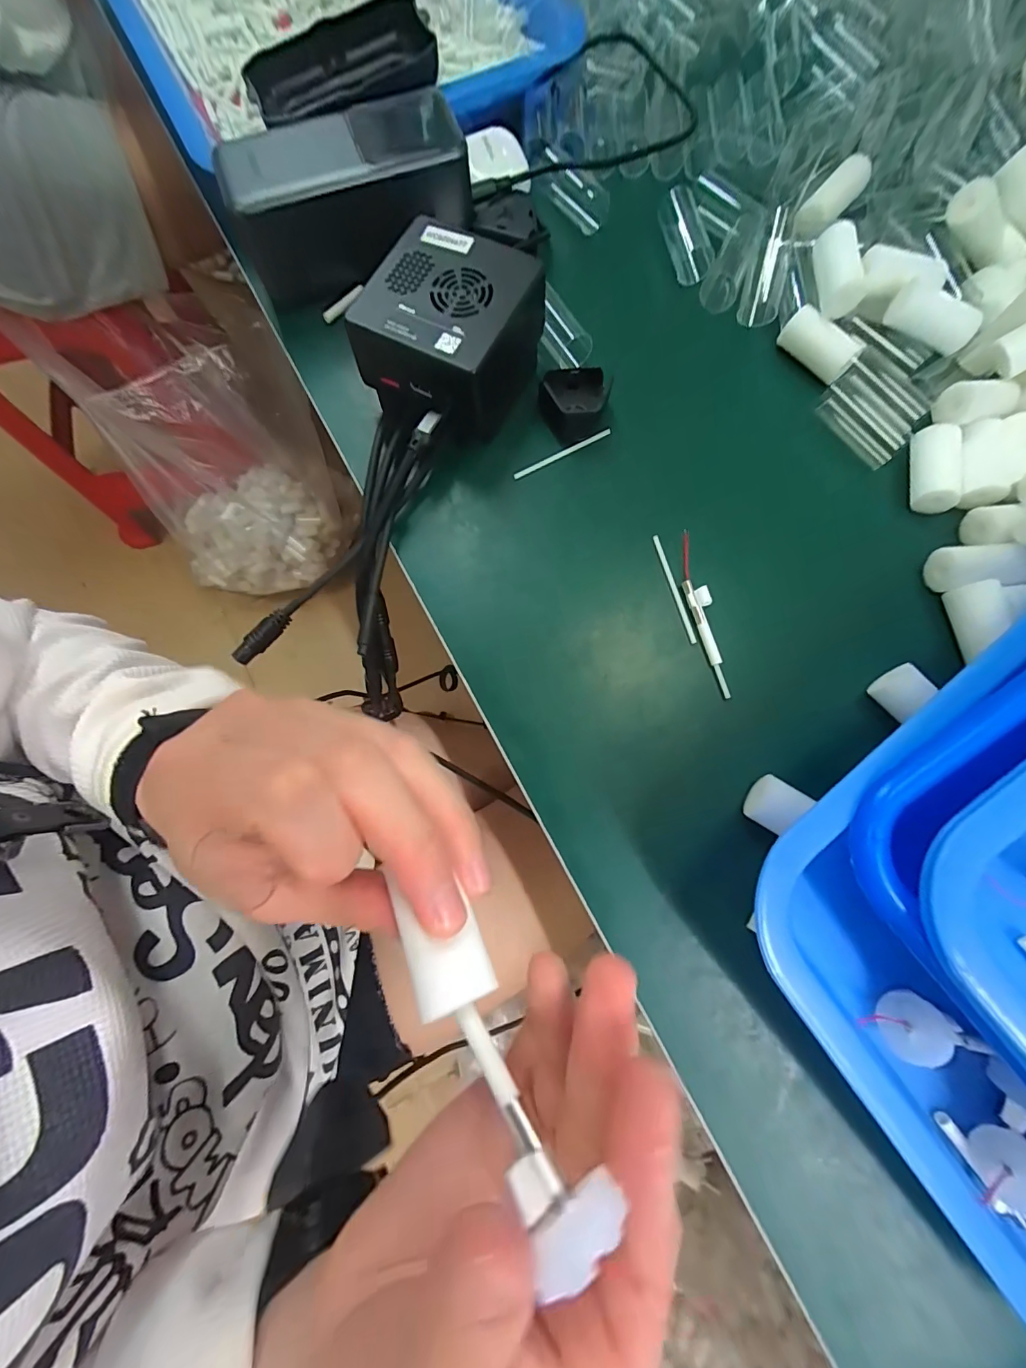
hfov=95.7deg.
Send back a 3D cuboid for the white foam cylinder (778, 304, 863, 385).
[{"bbox_3d":[0.171,-0.190,0.258,0.041,0.018,0.020,43,80,9],"label":"white foam cylinder"}]

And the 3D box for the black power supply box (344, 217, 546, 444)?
[{"bbox_3d":[-0.033,-0.177,0.241,0.078,0.049,0.093,29,78,6],"label":"black power supply box"}]

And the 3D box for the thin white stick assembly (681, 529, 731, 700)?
[{"bbox_3d":[0.094,-0.035,0.230,0.009,0.007,0.085,-11,77,-3],"label":"thin white stick assembly"}]

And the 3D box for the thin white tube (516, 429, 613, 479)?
[{"bbox_3d":[0.028,-0.127,0.256,0.060,0.004,0.004,-28,78,-6],"label":"thin white tube"}]

